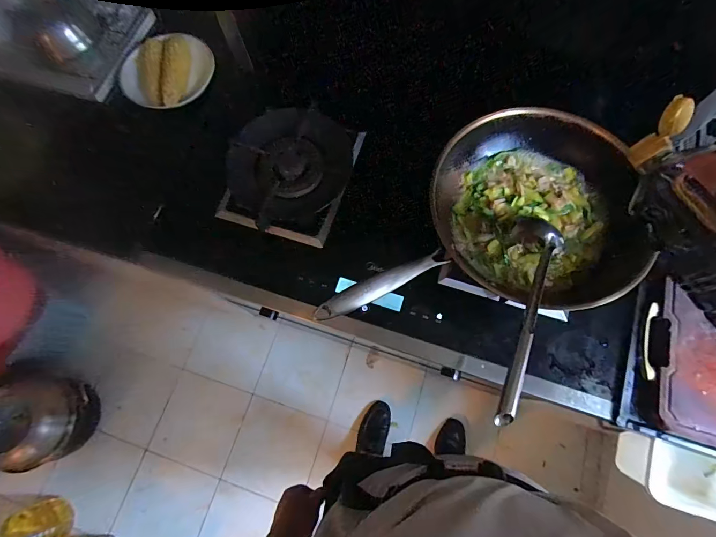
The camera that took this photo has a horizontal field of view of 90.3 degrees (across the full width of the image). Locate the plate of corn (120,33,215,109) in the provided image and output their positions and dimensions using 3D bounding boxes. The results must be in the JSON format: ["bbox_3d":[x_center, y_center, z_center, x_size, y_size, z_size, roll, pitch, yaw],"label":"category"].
[{"bbox_3d":[-0.390,-0.407,0.730,0.184,0.048,0.141,-37,75,-9],"label":"plate of corn"}]

